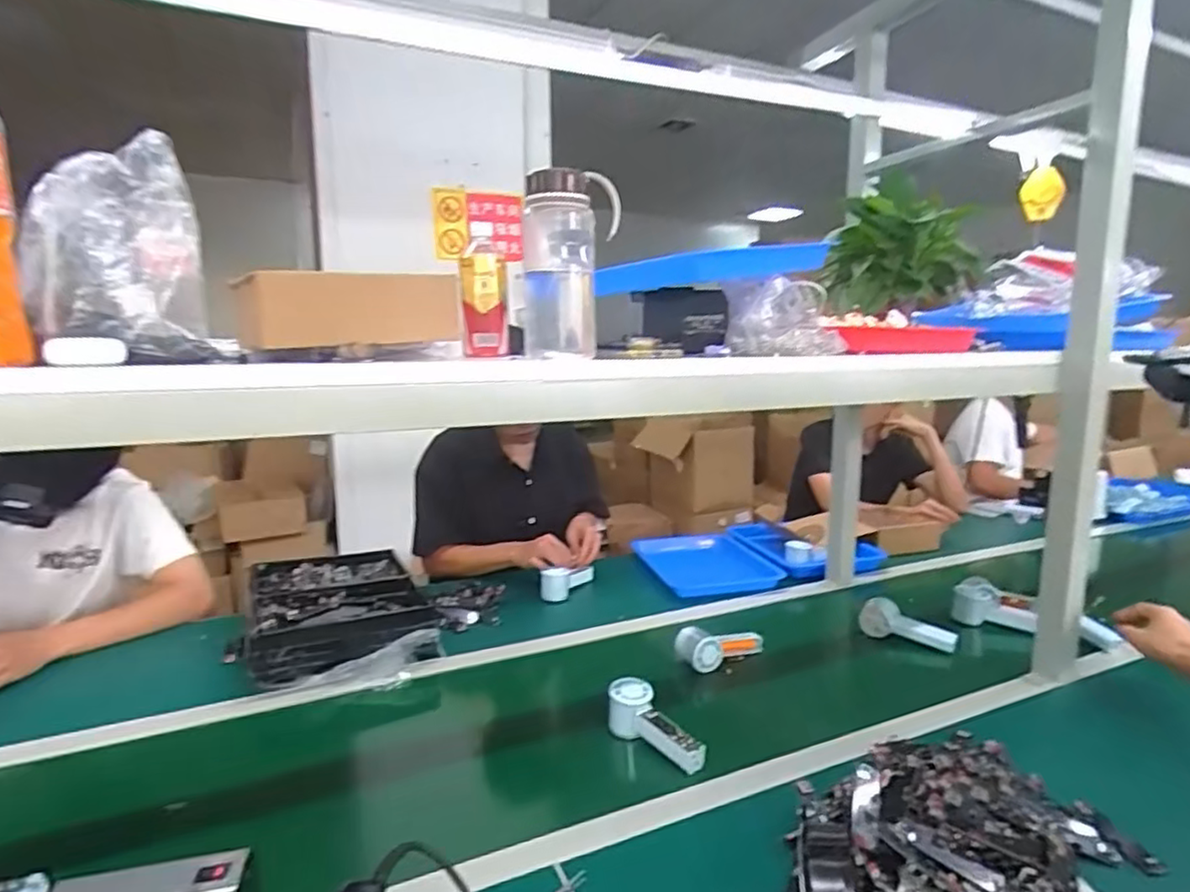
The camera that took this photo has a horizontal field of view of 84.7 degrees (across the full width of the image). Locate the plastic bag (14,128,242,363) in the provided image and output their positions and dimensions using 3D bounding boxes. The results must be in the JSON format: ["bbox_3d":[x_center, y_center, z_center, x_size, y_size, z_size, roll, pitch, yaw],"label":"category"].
[{"bbox_3d":[-0.403,-0.165,0.559,0.134,0.177,0.161,-6,10,-38],"label":"plastic bag"}]

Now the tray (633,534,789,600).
[{"bbox_3d":[0.243,0.272,1.539,0.268,0.038,0.389,-2,8,-15],"label":"tray"}]

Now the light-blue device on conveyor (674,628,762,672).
[{"bbox_3d":[0.214,0.328,1.085,0.155,0.047,0.063,-3,8,-22],"label":"light-blue device on conveyor"}]

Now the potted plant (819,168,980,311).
[{"bbox_3d":[0.520,-0.336,1.111,0.235,0.214,0.234,4,8,25],"label":"potted plant"}]

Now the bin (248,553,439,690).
[{"bbox_3d":[-0.472,0.304,1.193,0.286,0.100,0.392,-4,8,-28],"label":"bin"}]

